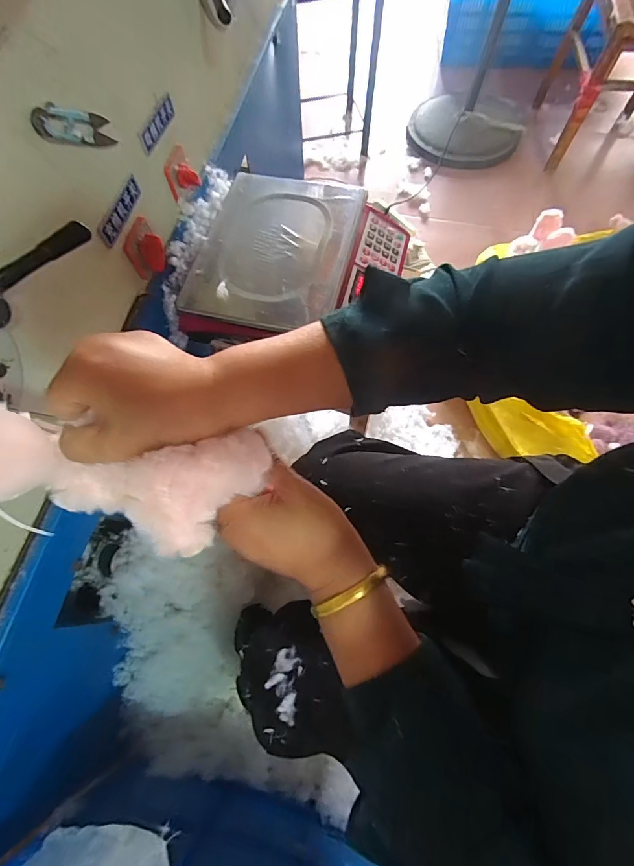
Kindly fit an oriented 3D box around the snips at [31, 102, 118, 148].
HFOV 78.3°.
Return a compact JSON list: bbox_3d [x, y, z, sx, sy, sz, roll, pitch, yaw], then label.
[{"bbox_3d":[-0.242,-0.309,0.394,0.007,0.030,0.114,9,35,5],"label":"snips"}]

